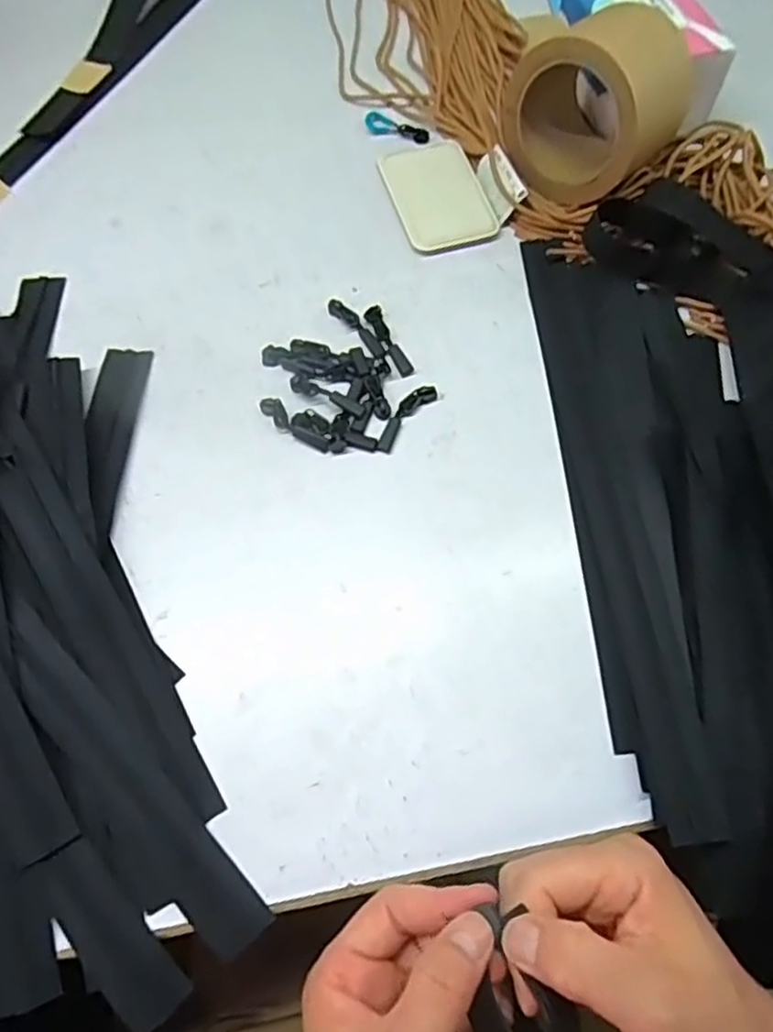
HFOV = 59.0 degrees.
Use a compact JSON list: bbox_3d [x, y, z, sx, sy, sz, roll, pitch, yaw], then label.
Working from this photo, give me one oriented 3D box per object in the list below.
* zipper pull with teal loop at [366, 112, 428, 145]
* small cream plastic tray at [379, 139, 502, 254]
[{"bbox_3d":[0.008,-0.313,0.552,0.056,0.004,0.022,28,69,11],"label":"zipper pull with teal loop"},{"bbox_3d":[0.038,-0.244,0.518,0.067,0.007,0.105,-16,67,-8],"label":"small cream plastic tray"}]

